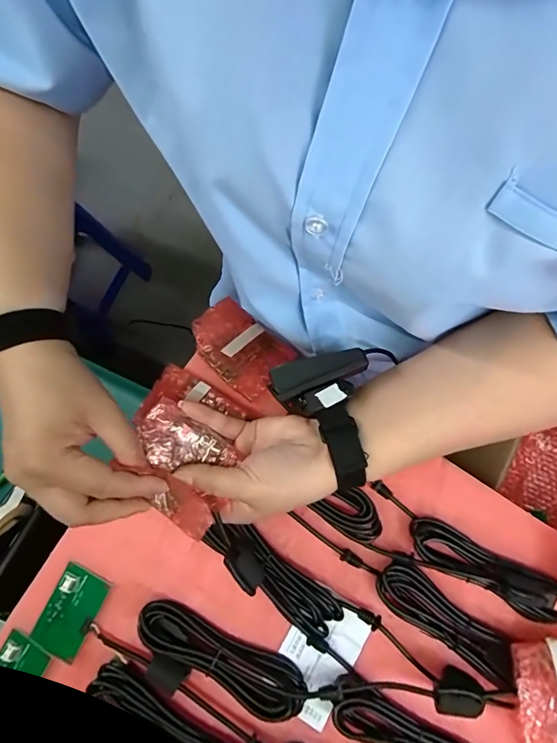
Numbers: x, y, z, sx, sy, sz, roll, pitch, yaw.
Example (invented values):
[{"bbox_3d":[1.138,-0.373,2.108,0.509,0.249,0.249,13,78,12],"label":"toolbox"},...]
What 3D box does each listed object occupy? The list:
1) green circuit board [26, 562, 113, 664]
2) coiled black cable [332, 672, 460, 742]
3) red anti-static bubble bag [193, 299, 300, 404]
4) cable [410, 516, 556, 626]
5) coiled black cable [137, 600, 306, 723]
[{"bbox_3d":[-0.180,0.207,0.351,0.044,0.005,0.067,24,80,5],"label":"green circuit board"},{"bbox_3d":[0.108,0.297,0.322,0.144,0.020,0.040,32,81,7],"label":"coiled black cable"},{"bbox_3d":[-0.037,-0.026,0.404,0.095,0.012,0.070,43,66,10],"label":"red anti-static bubble bag"},{"bbox_3d":[0.181,0.171,0.341,0.139,0.028,0.040,25,80,5],"label":"cable"},{"bbox_3d":[-0.049,0.239,0.332,0.145,0.027,0.038,24,80,5],"label":"coiled black cable"}]

